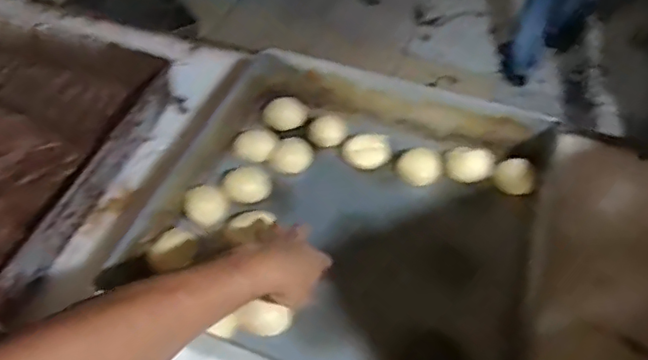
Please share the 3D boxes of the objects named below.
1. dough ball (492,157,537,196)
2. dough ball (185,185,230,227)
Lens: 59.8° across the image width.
[{"bbox_3d":[0.243,-0.003,0.717,0.051,0.028,0.046,23,53,13],"label":"dough ball"},{"bbox_3d":[-0.142,0.030,0.681,0.048,0.027,0.045,3,51,-3],"label":"dough ball"}]

